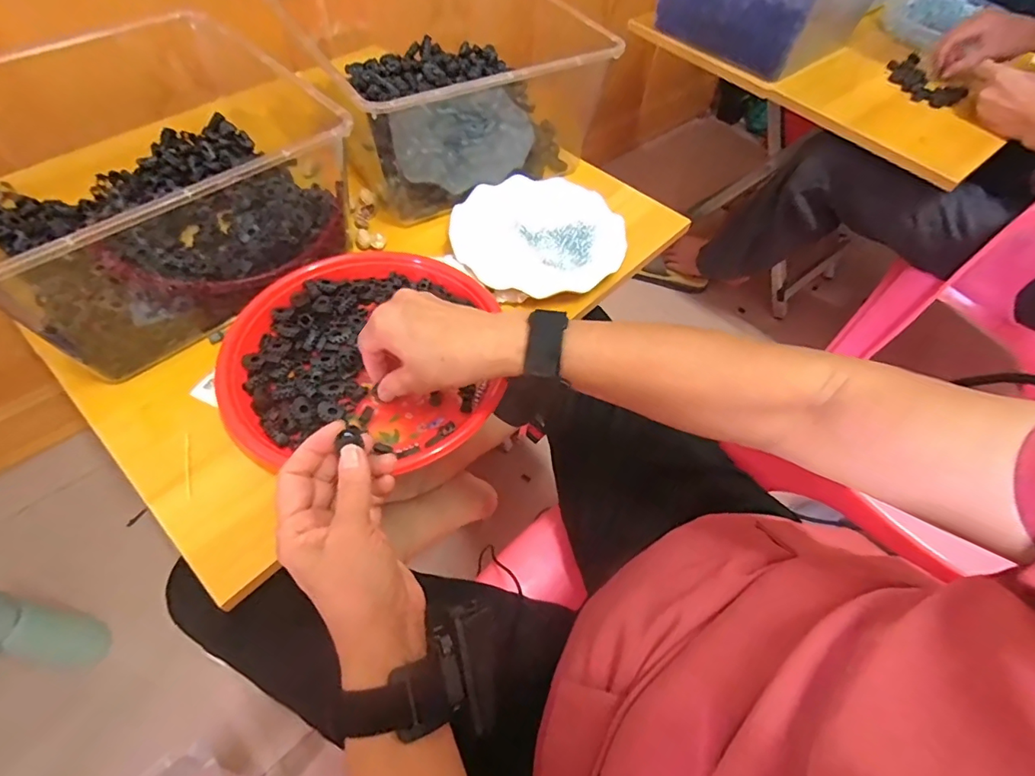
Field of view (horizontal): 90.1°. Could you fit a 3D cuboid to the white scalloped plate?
[{"bbox_3d":[0.023,-0.164,0.556,0.179,0.022,0.171,2,56,-3],"label":"white scalloped plate"}]

